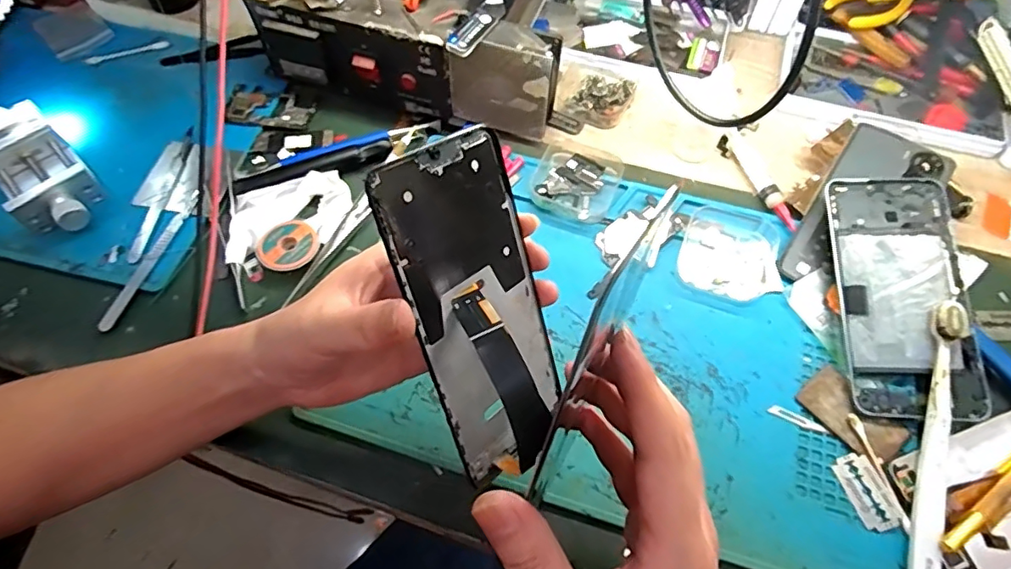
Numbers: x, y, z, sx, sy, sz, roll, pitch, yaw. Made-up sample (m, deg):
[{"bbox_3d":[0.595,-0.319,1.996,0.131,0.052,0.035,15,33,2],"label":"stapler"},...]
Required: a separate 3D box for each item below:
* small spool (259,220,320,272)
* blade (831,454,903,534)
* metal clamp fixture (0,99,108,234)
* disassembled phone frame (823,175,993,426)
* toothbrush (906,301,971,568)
[{"bbox_3d":[-0.159,-0.027,0.407,0.041,0.012,0.040,0,62,1],"label":"small spool"},{"bbox_3d":[0.214,0.122,0.328,0.023,0.004,0.042,-20,60,2],"label":"blade"},{"bbox_3d":[-0.359,-0.086,0.424,0.128,0.034,0.058,41,69,19],"label":"metal clamp fixture"},{"bbox_3d":[0.264,0.004,0.372,0.075,0.010,0.168,0,71,9],"label":"disassembled phone frame"},{"bbox_3d":[0.252,0.095,0.325,0.017,0.023,0.182,20,64,11],"label":"toothbrush"}]

